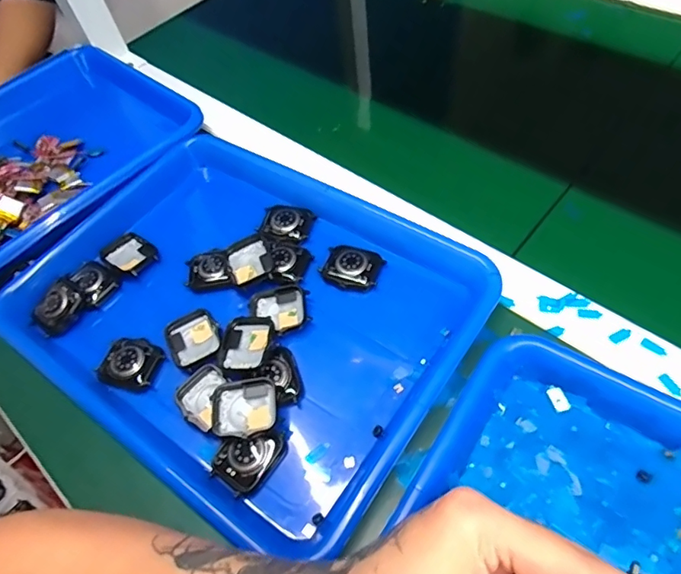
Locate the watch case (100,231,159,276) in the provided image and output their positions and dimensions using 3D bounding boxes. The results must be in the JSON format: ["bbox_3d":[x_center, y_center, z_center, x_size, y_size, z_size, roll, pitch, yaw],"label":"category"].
[{"bbox_3d":[-0.183,-0.029,0.442,0.047,0.012,0.038,34,67,27],"label":"watch case"}]

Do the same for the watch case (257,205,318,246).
[{"bbox_3d":[-0.046,-0.056,0.438,0.043,0.011,0.037,6,57,13],"label":"watch case"}]

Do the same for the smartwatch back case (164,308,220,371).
[{"bbox_3d":[-0.110,0.040,0.382,0.037,0.013,0.042,-29,57,-11],"label":"smartwatch back case"}]

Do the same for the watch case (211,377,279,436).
[{"bbox_3d":[-0.064,0.081,0.340,0.043,0.013,0.036,-8,55,3],"label":"watch case"}]

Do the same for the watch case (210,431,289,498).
[{"bbox_3d":[-0.059,0.111,0.330,0.036,0.018,0.044,26,63,24],"label":"watch case"}]

